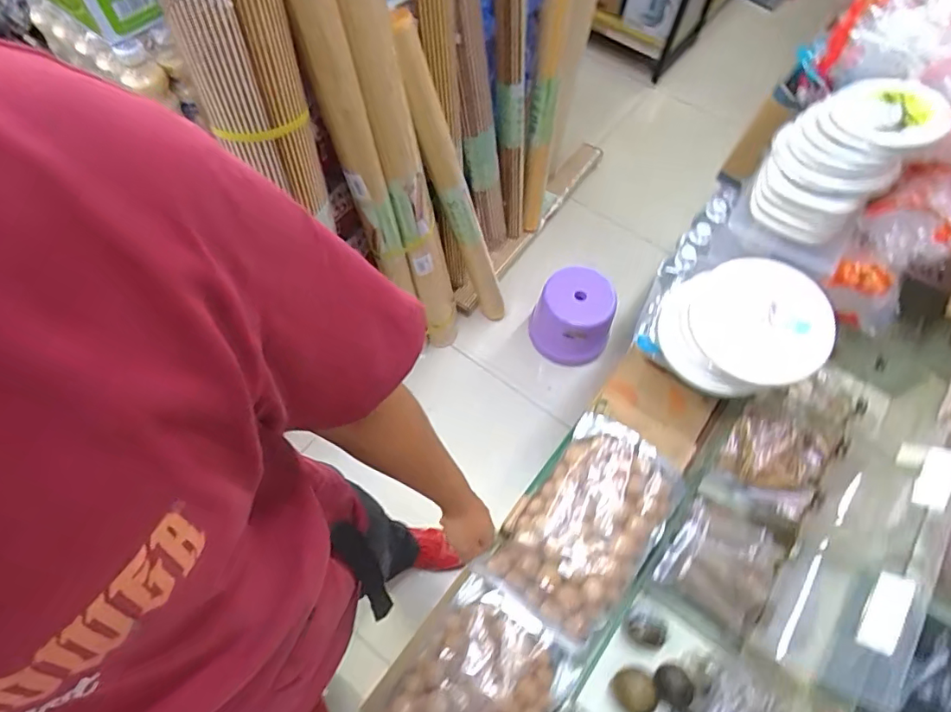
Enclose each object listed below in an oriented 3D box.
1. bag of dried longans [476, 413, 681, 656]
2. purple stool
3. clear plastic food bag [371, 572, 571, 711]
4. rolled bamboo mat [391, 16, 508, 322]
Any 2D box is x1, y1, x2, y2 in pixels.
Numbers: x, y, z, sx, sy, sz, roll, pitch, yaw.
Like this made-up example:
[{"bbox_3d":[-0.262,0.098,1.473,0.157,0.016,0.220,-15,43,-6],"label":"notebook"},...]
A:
[{"bbox_3d":[0.169,0.251,0.790,0.189,0.068,0.296,35,67,15],"label":"bag of dried longans"},{"bbox_3d":[0.283,-0.112,1.583,0.217,0.232,0.212,14,63,5],"label":"purple stool"},{"bbox_3d":[-0.022,0.472,0.700,0.186,0.045,0.297,34,66,15],"label":"clear plastic food bag"},{"bbox_3d":[-0.052,-0.387,1.336,0.074,0.850,0.071,25,62,34],"label":"rolled bamboo mat"}]

